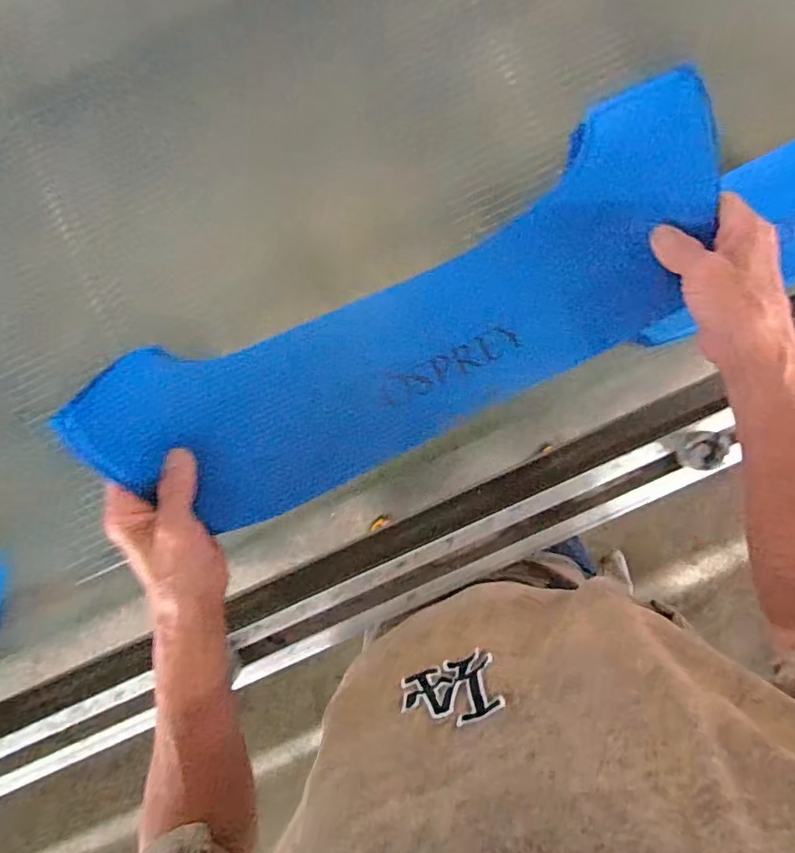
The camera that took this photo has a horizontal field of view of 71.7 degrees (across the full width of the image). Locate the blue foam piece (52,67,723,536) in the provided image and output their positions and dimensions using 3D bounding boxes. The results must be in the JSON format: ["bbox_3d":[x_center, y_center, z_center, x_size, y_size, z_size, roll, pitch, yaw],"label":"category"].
[{"bbox_3d":[0.013,-0.064,0.399,0.469,0.098,0.145,-28,89,-2],"label":"blue foam piece"}]

